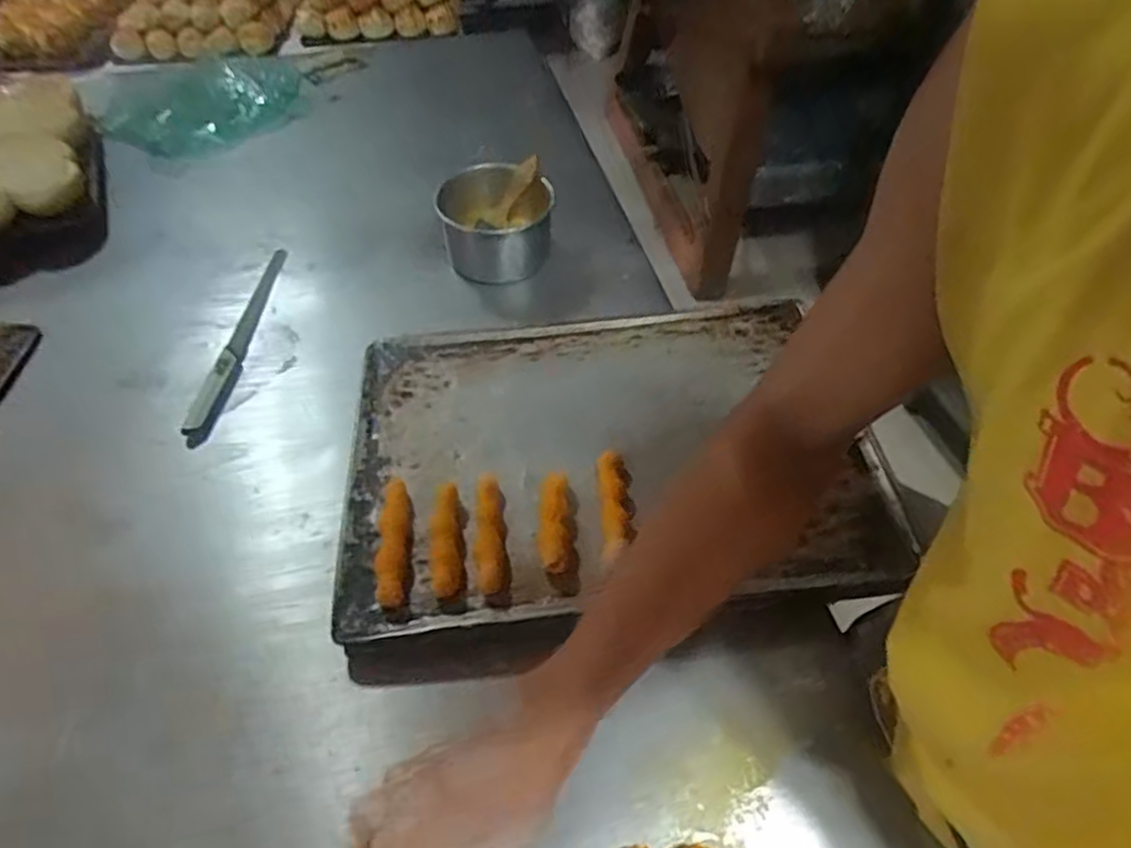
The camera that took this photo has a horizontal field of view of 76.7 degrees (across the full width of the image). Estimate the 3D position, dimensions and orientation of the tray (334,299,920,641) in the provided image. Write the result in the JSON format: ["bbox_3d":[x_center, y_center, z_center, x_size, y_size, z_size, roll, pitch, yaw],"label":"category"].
[{"bbox_3d":[0.028,0.024,0.652,0.451,0.041,0.336,-5,48,-2],"label":"tray"}]

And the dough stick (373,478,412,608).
[{"bbox_3d":[-0.137,0.087,0.575,0.027,0.021,0.118,-3,48,0],"label":"dough stick"}]

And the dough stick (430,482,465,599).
[{"bbox_3d":[-0.096,0.089,0.572,0.023,0.018,0.099,-8,48,-5],"label":"dough stick"}]

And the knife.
[{"bbox_3d":[-0.360,-0.106,0.793,0.033,0.021,0.318,-1,48,1],"label":"knife"}]

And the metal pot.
[{"bbox_3d":[-0.079,-0.234,0.853,0.120,0.106,0.120,-2,48,1],"label":"metal pot"}]

